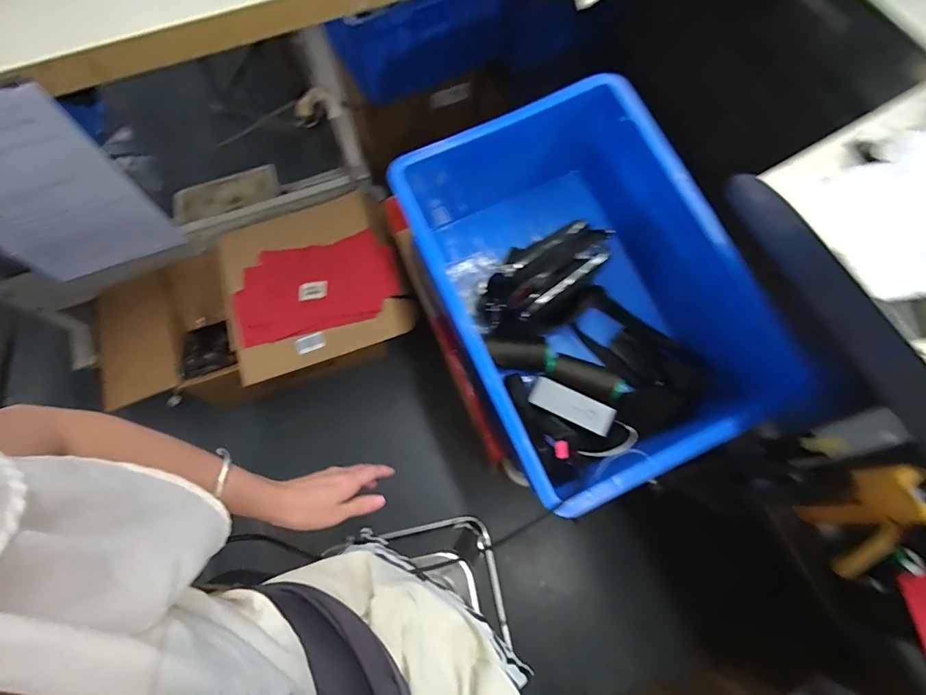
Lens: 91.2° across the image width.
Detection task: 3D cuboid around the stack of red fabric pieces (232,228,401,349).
[{"bbox_3d":[-0.293,-0.126,0.899,0.322,0.025,0.191,-13,70,7],"label":"stack of red fabric pieces"}]

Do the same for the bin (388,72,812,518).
[{"bbox_3d":[0.164,-0.076,0.657,0.365,0.233,0.513,-23,69,-8],"label":"bin"}]

